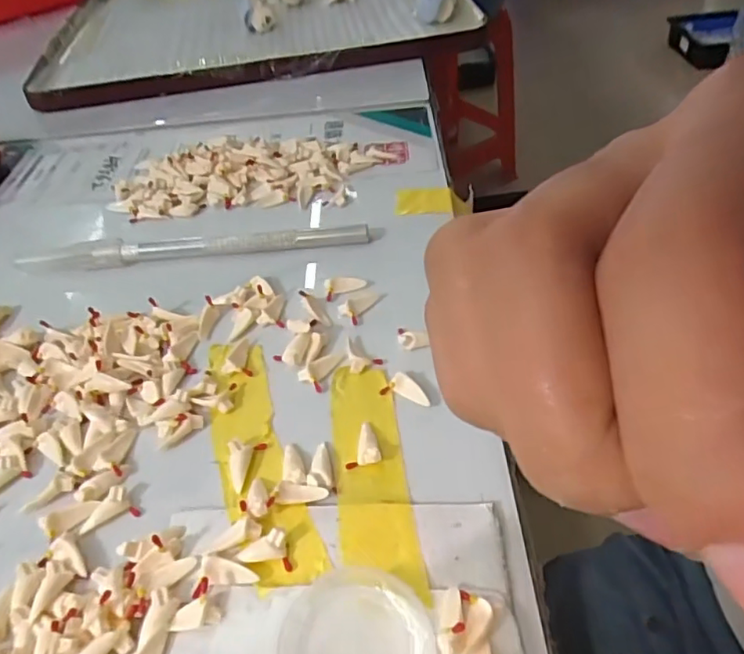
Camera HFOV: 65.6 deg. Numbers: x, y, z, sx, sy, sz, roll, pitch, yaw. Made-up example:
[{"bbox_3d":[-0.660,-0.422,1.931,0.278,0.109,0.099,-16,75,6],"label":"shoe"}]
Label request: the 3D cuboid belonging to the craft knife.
[{"bbox_3d":[-0.075,-0.034,0.244,0.144,0.008,0.008,-6,45,1],"label":"craft knife"}]

